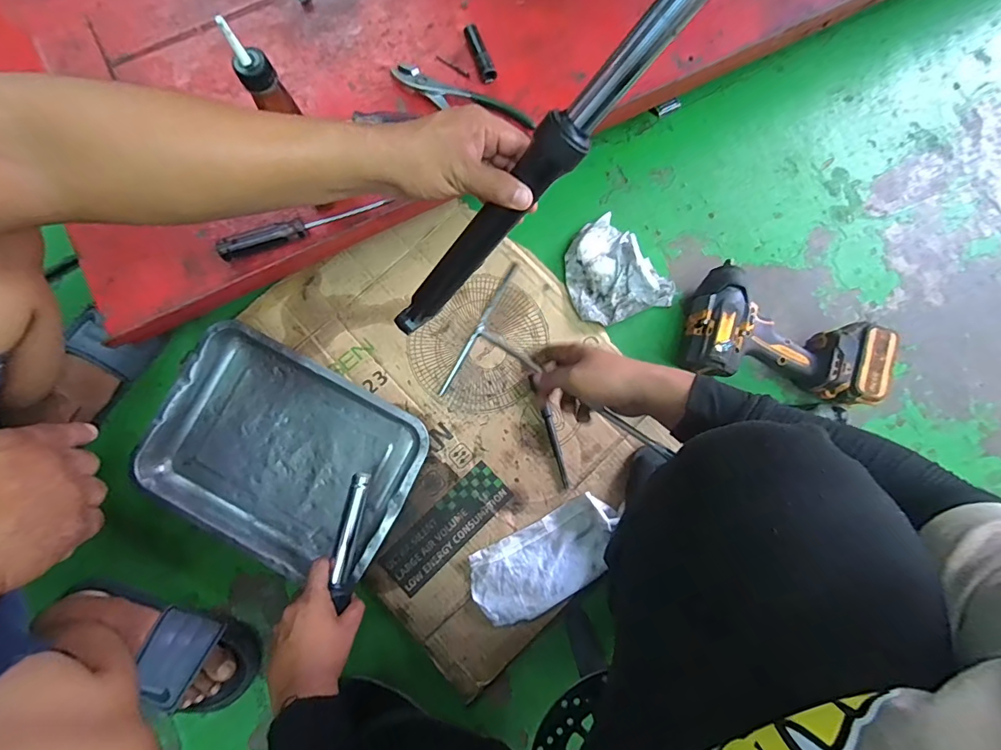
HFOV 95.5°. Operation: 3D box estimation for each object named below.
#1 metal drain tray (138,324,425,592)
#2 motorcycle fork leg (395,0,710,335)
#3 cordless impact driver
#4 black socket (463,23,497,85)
[{"bbox_3d":[-0.305,0.109,0.631,0.351,0.060,0.259,28,80,4],"label":"metal drain tray"},{"bbox_3d":[0.015,-0.159,0.401,0.037,0.396,0.038,-20,77,-46],"label":"motorcycle fork leg"},{"bbox_3d":[0.406,-0.040,0.659,0.275,0.077,0.159,23,82,3],"label":"cordless impact driver"},{"bbox_3d":[-0.027,-0.425,0.602,0.020,0.019,0.077,-19,82,-4],"label":"black socket"}]

